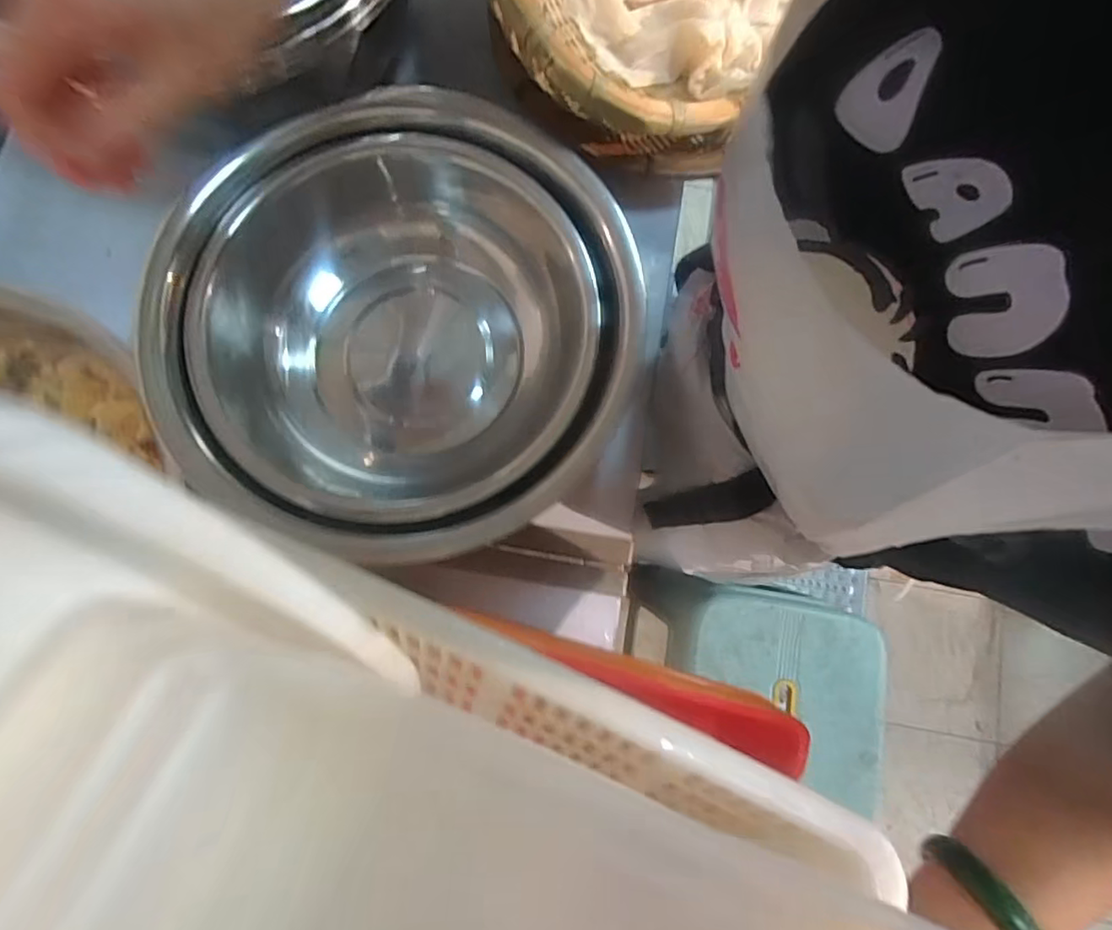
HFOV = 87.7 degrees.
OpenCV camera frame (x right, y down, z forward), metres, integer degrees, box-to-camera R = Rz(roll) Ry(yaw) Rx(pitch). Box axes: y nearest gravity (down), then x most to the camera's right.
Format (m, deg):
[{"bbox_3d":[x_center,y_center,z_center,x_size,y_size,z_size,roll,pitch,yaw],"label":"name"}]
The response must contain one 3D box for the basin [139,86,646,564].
[{"bbox_3d":[-0.100,-0.106,0.455,0.316,0.095,0.324,0,80,1],"label":"basin"}]

